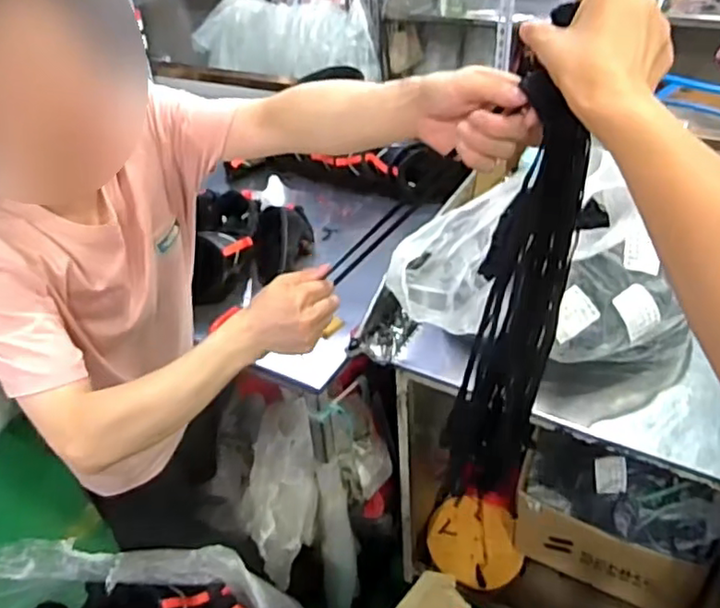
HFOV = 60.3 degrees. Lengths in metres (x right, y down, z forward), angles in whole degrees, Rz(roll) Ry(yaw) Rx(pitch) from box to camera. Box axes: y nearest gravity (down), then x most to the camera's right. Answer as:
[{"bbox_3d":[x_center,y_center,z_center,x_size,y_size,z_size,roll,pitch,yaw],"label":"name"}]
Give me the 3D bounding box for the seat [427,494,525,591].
[{"bbox_3d":[0.281,0.583,1.523,0.217,0.206,0.022,5,-5,13],"label":"seat"}]

